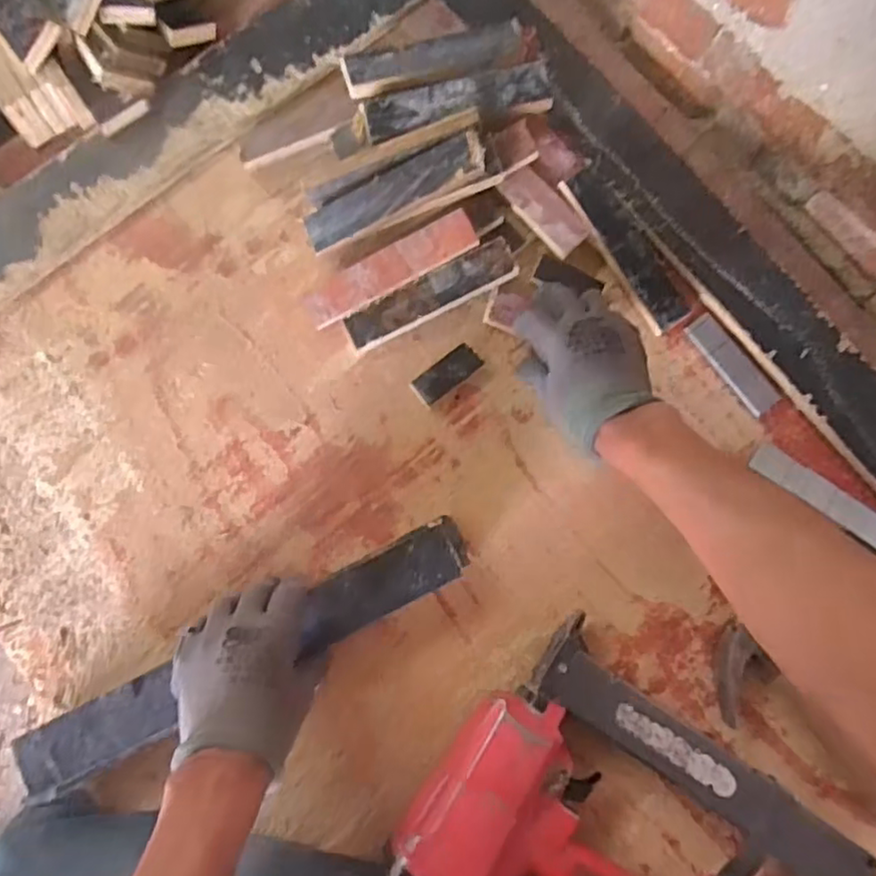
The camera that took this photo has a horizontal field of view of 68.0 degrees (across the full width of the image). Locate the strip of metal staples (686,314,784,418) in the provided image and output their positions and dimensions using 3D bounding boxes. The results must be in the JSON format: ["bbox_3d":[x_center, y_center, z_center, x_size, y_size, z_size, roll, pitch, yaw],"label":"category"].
[{"bbox_3d":[0.269,-0.066,0.590,0.029,0.005,0.104,-36,84,-5],"label":"strip of metal staples"}]

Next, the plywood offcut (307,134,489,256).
[{"bbox_3d":[-0.039,-0.216,0.573,0.167,0.009,0.039,-23,82,13],"label":"plywood offcut"}]

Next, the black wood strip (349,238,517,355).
[{"bbox_3d":[-0.006,-0.126,0.582,0.161,0.011,0.035,-28,105,-1],"label":"black wood strip"}]

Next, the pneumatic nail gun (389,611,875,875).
[{"bbox_3d":[0.157,0.308,0.492,0.325,0.086,0.201,32,83,4],"label":"pneumatic nail gun"}]

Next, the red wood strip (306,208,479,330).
[{"bbox_3d":[-0.042,-0.152,0.577,0.159,0.012,0.038,-29,86,2],"label":"red wood strip"}]

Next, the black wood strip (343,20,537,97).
[{"bbox_3d":[0.004,-0.348,0.596,0.178,0.010,0.045,-16,81,-5],"label":"black wood strip"}]

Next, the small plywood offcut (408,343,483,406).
[{"bbox_3d":[0.008,-0.057,0.576,0.063,0.012,0.027,-39,84,-5],"label":"small plywood offcut"}]

